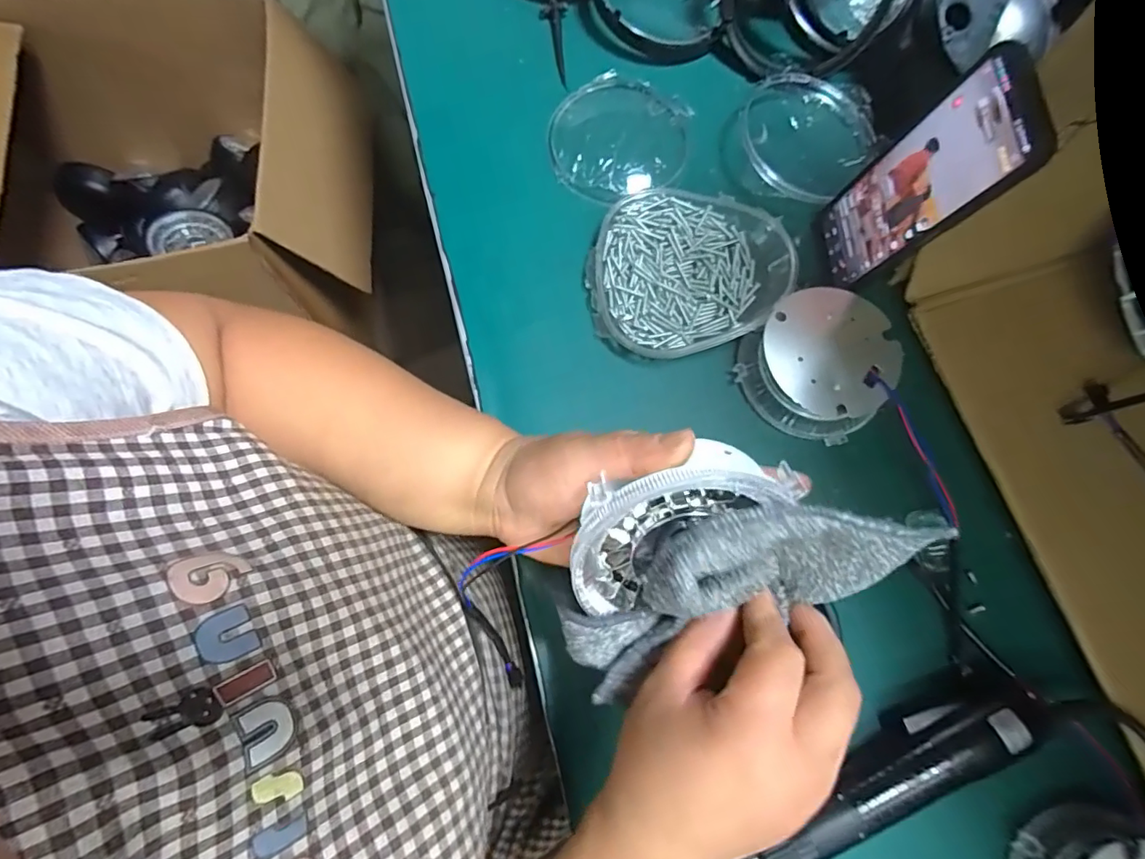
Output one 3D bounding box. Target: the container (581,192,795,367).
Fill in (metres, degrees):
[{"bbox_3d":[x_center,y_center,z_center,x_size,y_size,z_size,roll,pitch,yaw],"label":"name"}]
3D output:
[{"bbox_3d":[0.087,-0.126,0.414,0.148,0.038,0.134,-12,76,-5],"label":"container"}]

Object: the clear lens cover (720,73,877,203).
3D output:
[{"bbox_3d":[0.194,-0.248,0.462,0.112,0.025,0.129,40,78,8],"label":"clear lens cover"}]

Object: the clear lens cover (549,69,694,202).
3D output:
[{"bbox_3d":[0.038,-0.253,0.465,0.117,0.026,0.117,19,76,3],"label":"clear lens cover"}]

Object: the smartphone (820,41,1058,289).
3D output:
[{"bbox_3d":[0.227,-0.161,0.359,0.008,0.161,0.078,-2,77,-14],"label":"smartphone"}]

